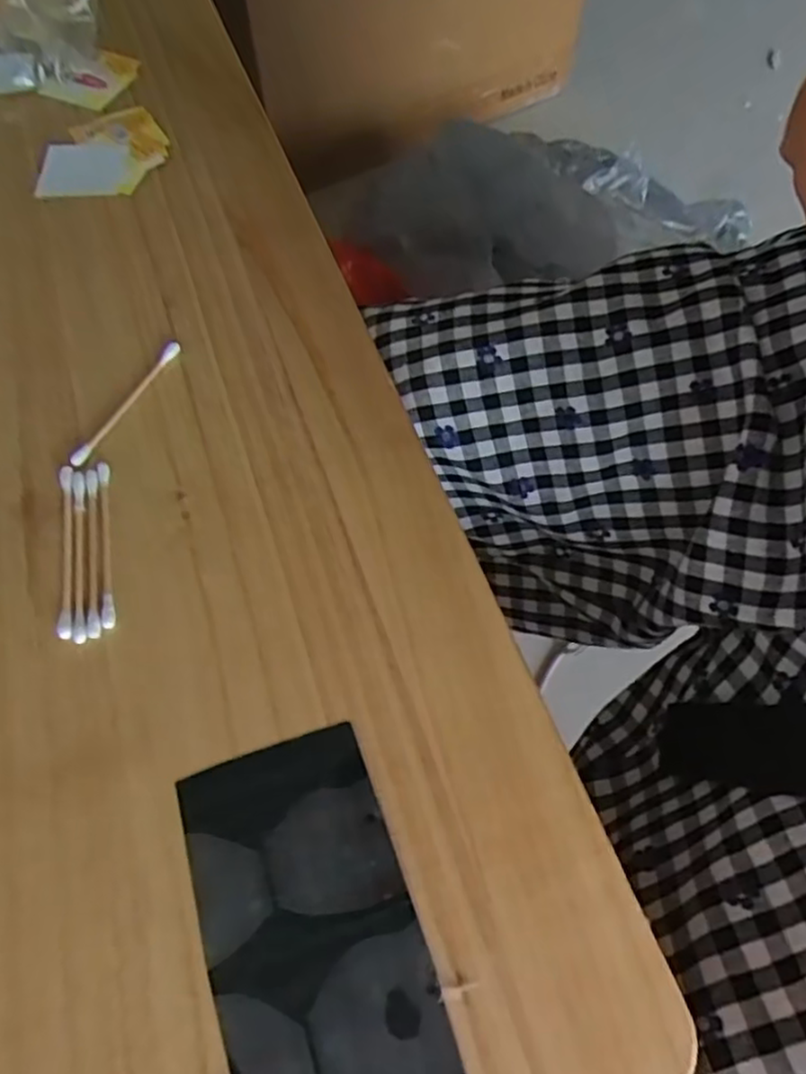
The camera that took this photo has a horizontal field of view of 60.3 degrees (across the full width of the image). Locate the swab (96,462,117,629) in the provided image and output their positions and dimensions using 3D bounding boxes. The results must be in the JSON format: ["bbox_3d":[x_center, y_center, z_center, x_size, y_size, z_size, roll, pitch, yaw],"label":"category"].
[{"bbox_3d":[-0.113,0.000,0.263,0.005,0.004,0.072,-11,63,-6],"label":"swab"}]

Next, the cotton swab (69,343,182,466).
[{"bbox_3d":[-0.118,-0.058,0.296,0.007,0.005,0.071,24,65,12],"label":"cotton swab"}]

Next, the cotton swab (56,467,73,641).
[{"bbox_3d":[-0.127,0.004,0.261,0.006,0.004,0.073,-10,63,-6],"label":"cotton swab"}]

